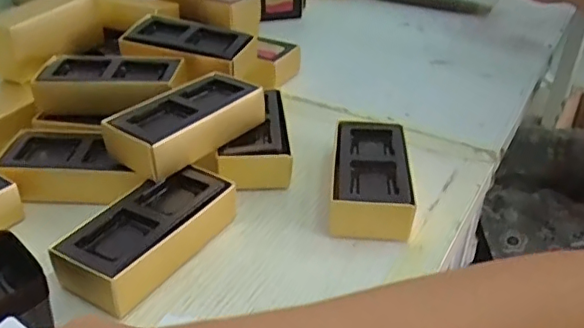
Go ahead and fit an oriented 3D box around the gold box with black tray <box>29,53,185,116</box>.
[{"bbox_3d":[-0.155,-0.067,0.491,0.112,0.033,0.054,1,33,1],"label":"gold box with black tray"}]

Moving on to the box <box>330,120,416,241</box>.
[{"bbox_3d":[0.059,0.011,0.437,0.054,0.035,0.111,3,33,4],"label":"box"}]

